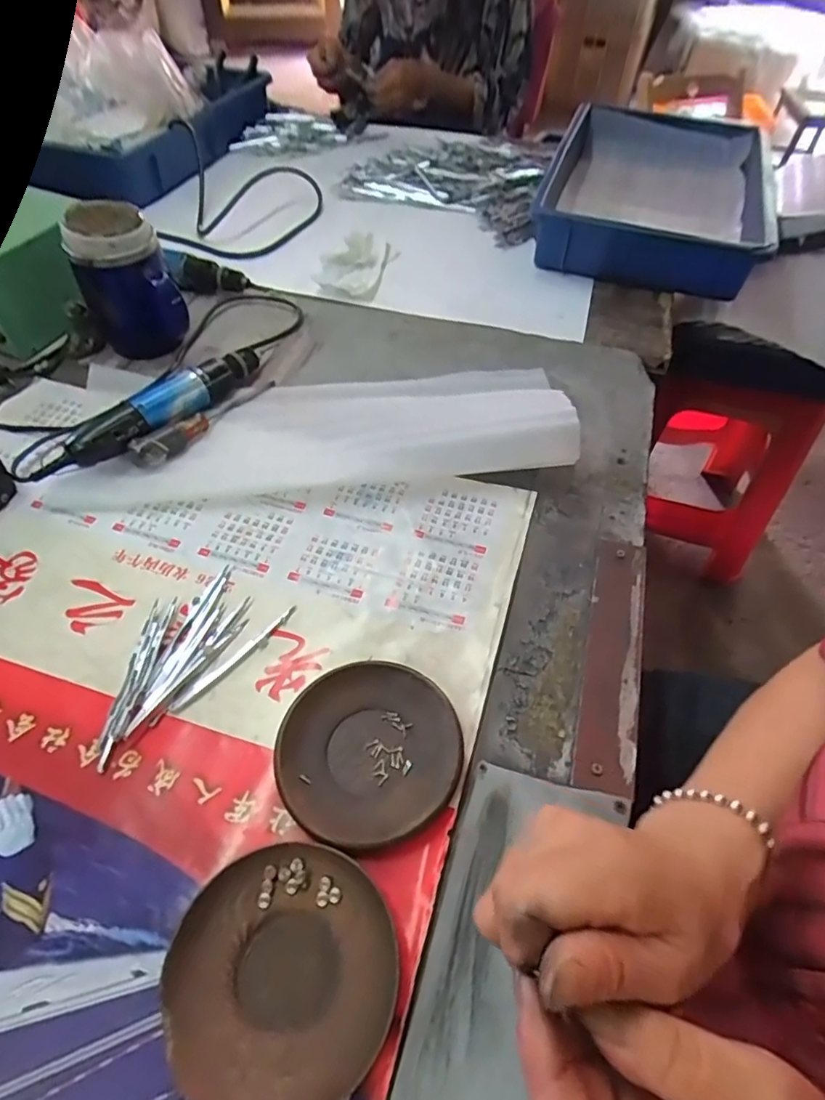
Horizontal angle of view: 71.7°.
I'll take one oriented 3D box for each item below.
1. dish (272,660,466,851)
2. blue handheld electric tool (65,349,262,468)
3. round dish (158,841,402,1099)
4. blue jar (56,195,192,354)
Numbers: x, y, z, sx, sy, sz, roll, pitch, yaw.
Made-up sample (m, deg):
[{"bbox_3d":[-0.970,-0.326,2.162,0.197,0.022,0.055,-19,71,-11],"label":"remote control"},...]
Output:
[{"bbox_3d":[-0.027,0.126,0.363,0.114,0.018,0.109,0,53,0],"label":"dish"},{"bbox_3d":[-0.228,-0.141,0.547,0.036,0.043,0.208,28,57,19],"label":"blue handheld electric tool"},{"bbox_3d":[-0.067,0.218,0.296,0.114,0.014,0.110,0,53,0],"label":"round dish"},{"bbox_3d":[-0.288,-0.264,0.581,0.085,0.128,0.104,-25,57,-19],"label":"blue jar"}]

